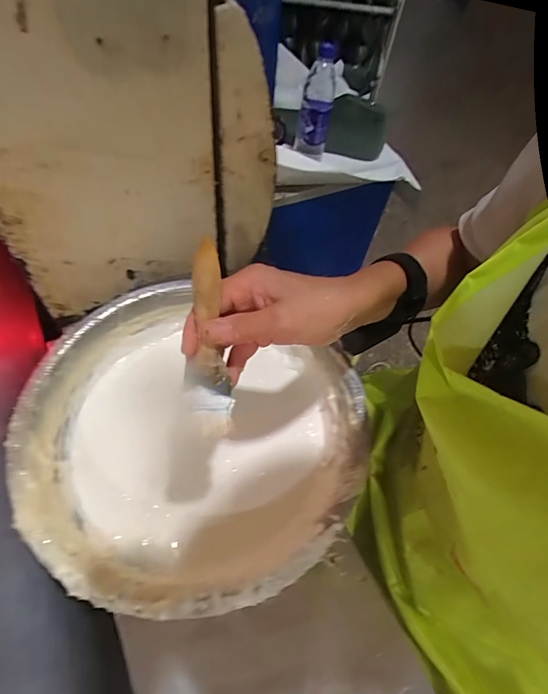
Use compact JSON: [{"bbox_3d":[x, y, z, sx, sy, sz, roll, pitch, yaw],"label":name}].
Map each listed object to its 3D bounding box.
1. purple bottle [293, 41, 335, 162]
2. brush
[{"bbox_3d":[0.083,-0.466,0.743,0.059,0.201,0.075,10,57,2],"label":"purple bottle"},{"bbox_3d":[-0.049,-0.005,0.281,0.031,0.012,0.139,-3,93,-6],"label":"brush"}]

